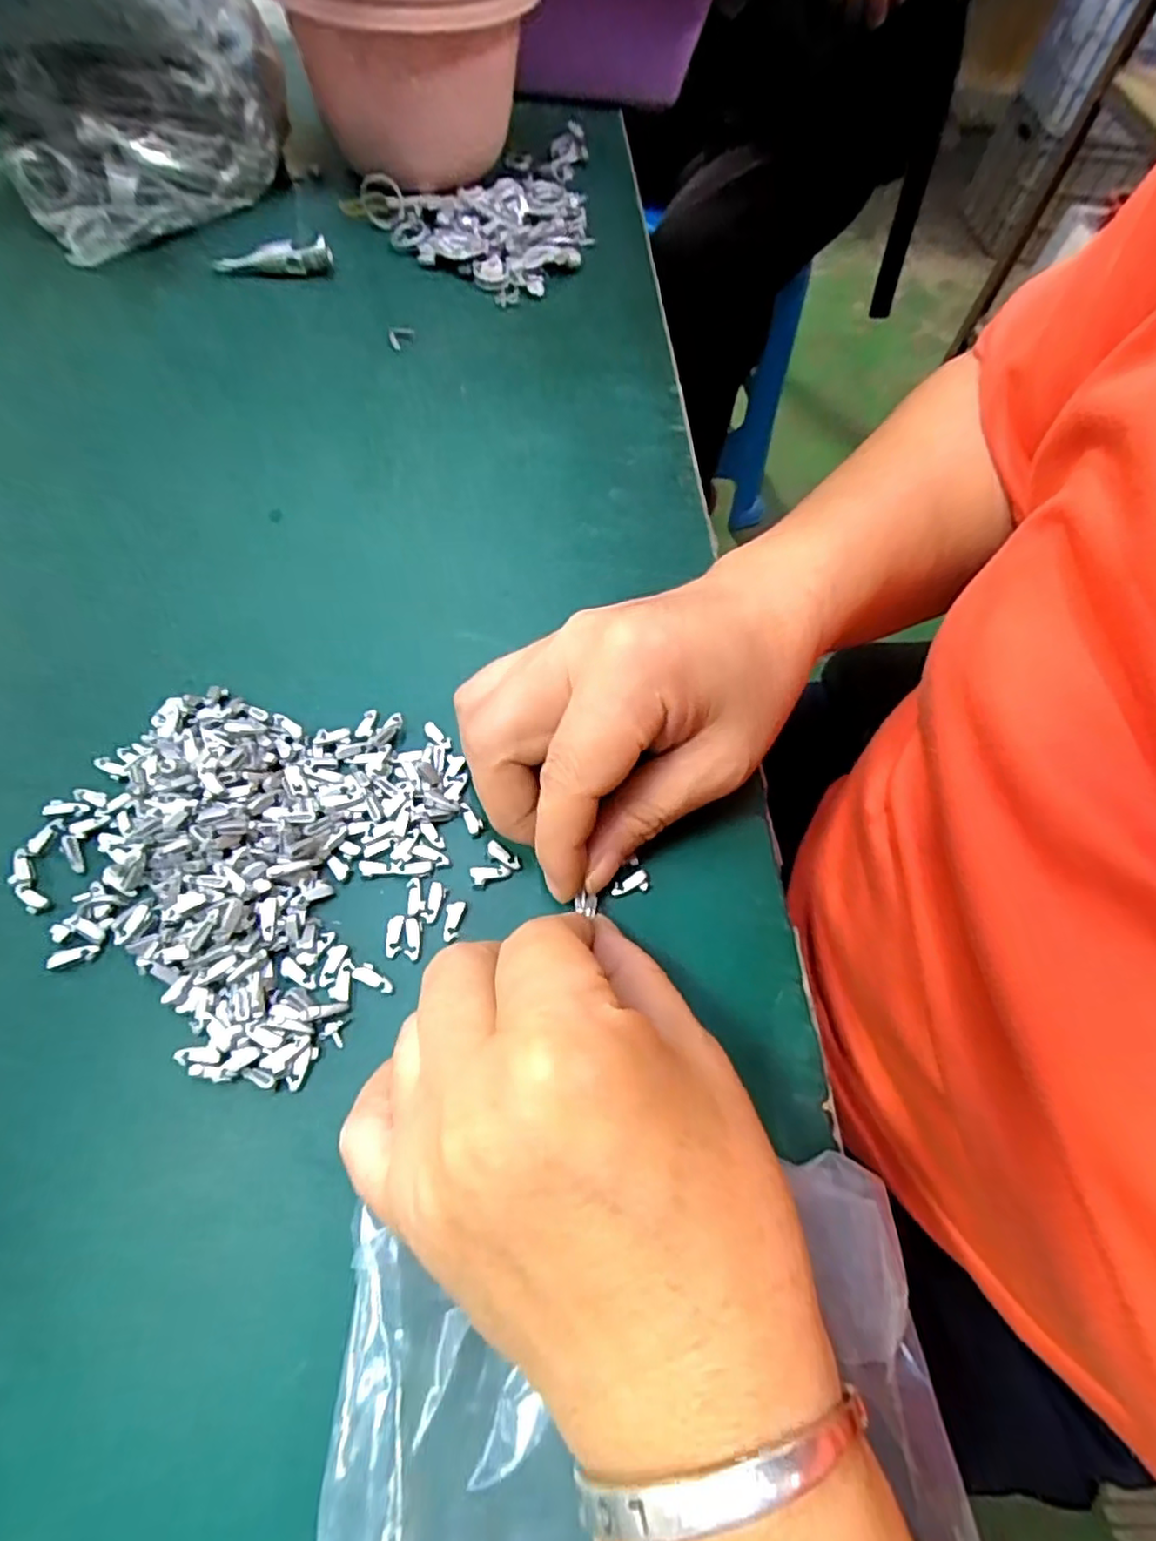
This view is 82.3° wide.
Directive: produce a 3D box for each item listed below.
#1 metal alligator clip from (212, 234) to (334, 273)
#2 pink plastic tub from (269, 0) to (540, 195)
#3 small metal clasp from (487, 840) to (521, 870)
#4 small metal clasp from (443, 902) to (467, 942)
[{"bbox_3d":[-0.171,-0.288,0.370,0.065,0.019,0.012,5,61,-1],"label":"metal alligator clip"},{"bbox_3d":[-0.099,-0.424,0.393,0.139,0.120,0.145,-3,61,-6],"label":"pink plastic tub"},{"bbox_3d":[-0.024,0.028,0.217,0.012,0.004,0.004,38,64,1],"label":"small metal clasp"},{"bbox_3d":[-0.038,0.046,0.204,0.006,0.004,0.012,6,61,-1],"label":"small metal clasp"}]

